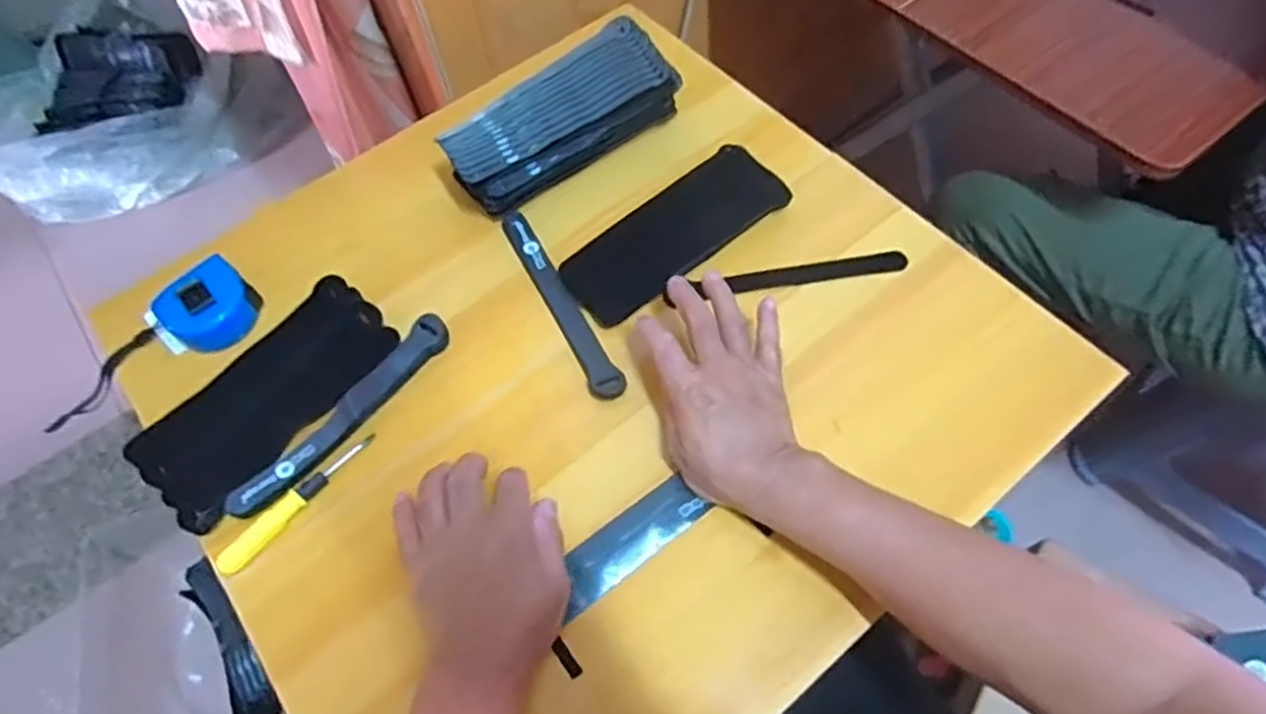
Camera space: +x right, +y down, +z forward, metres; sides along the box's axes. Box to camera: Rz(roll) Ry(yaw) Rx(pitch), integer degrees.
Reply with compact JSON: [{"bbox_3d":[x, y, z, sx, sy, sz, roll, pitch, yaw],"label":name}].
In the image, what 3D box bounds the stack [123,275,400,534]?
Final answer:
[{"bbox_3d":[-0.279,0.029,0.555,0.097,0.014,0.200,32,68,19],"label":"stack"}]

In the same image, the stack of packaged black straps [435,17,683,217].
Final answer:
[{"bbox_3d":[-0.063,-0.207,0.635,0.206,0.077,0.080,-31,64,-12],"label":"stack of packaged black straps"}]

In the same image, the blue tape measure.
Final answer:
[{"bbox_3d":[-0.399,-0.009,0.592,0.190,0.045,0.069,-33,63,1],"label":"blue tape measure"}]

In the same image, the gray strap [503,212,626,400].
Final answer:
[{"bbox_3d":[-0.059,-0.048,0.588,0.025,0.007,0.194,-25,63,-10],"label":"gray strap"}]

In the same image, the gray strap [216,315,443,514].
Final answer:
[{"bbox_3d":[-0.215,0.042,0.541,0.027,0.018,0.196,34,69,20],"label":"gray strap"}]

